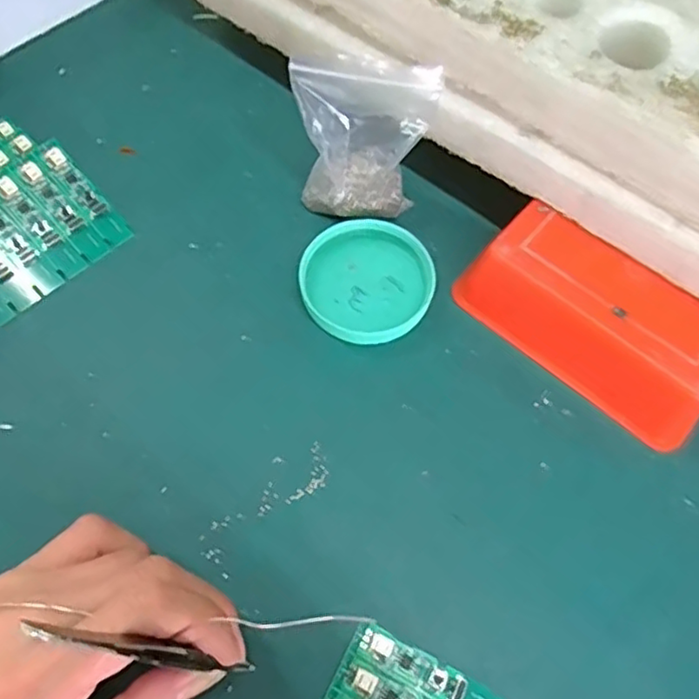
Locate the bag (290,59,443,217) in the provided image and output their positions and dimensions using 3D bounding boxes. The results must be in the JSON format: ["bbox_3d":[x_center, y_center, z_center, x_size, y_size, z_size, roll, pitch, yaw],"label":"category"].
[{"bbox_3d":[0.005,-0.100,0.310,0.065,0.084,0.029,12,65,4],"label":"bag"}]

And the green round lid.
[{"bbox_3d":[0.009,-0.035,0.319,0.064,0.012,0.065,1,65,-1],"label":"green round lid"}]

